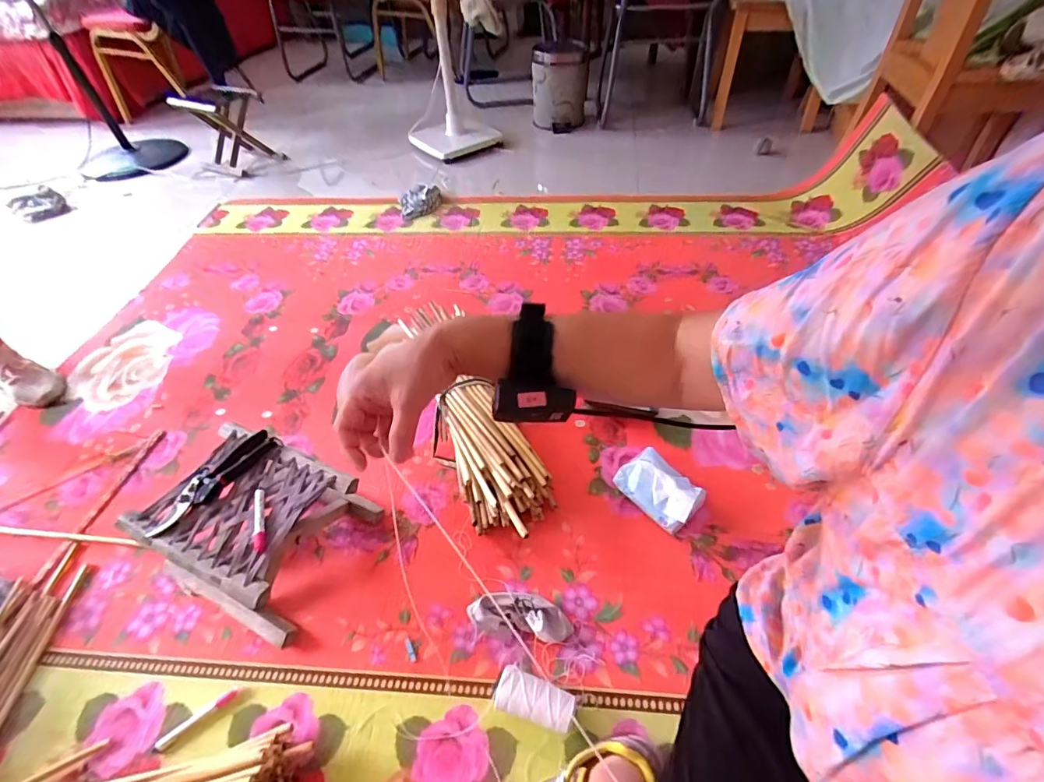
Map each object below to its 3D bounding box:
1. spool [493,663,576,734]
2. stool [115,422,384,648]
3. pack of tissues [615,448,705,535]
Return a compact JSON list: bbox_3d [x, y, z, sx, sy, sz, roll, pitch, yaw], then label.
[{"bbox_3d":[0.018,0.429,0.645,0.107,0.048,0.054,16,50,17],"label":"spool"},{"bbox_3d":[-0.427,0.224,0.781,0.298,0.174,0.246,16,50,17],"label":"stool"},{"bbox_3d":[0.247,0.178,0.850,0.082,0.066,0.144,-33,54,-25],"label":"pack of tissues"}]

